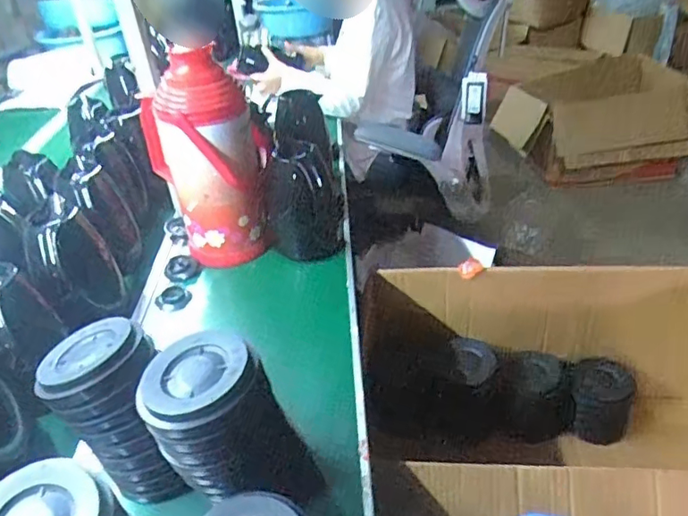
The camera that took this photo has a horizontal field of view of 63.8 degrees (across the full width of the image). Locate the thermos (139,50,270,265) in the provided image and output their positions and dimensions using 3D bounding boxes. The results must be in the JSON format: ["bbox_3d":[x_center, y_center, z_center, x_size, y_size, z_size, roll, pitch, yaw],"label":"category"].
[{"bbox_3d":[-0.235,-0.178,0.978,0.195,0.350,0.172,-16,37,-13],"label":"thermos"}]

